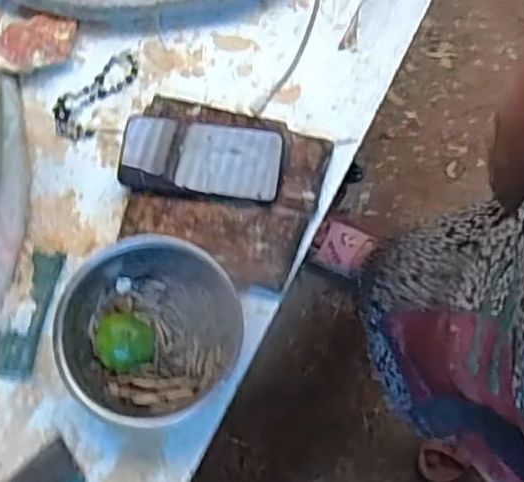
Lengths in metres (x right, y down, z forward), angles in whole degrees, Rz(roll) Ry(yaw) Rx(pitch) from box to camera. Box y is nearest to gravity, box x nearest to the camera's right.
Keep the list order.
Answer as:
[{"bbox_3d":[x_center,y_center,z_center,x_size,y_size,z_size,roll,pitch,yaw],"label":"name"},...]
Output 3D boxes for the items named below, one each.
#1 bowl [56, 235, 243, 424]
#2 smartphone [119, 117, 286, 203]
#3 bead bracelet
[{"bbox_3d":[-0.102,0.081,0.633,0.158,0.054,0.170,0,78,1],"label":"bowl"},{"bbox_3d":[-0.061,-0.085,0.685,0.159,0.011,0.076,8,78,3],"label":"smartphone"},{"bbox_3d":[-0.179,-0.156,0.722,0.055,0.005,0.111,32,80,8],"label":"bead bracelet"}]

